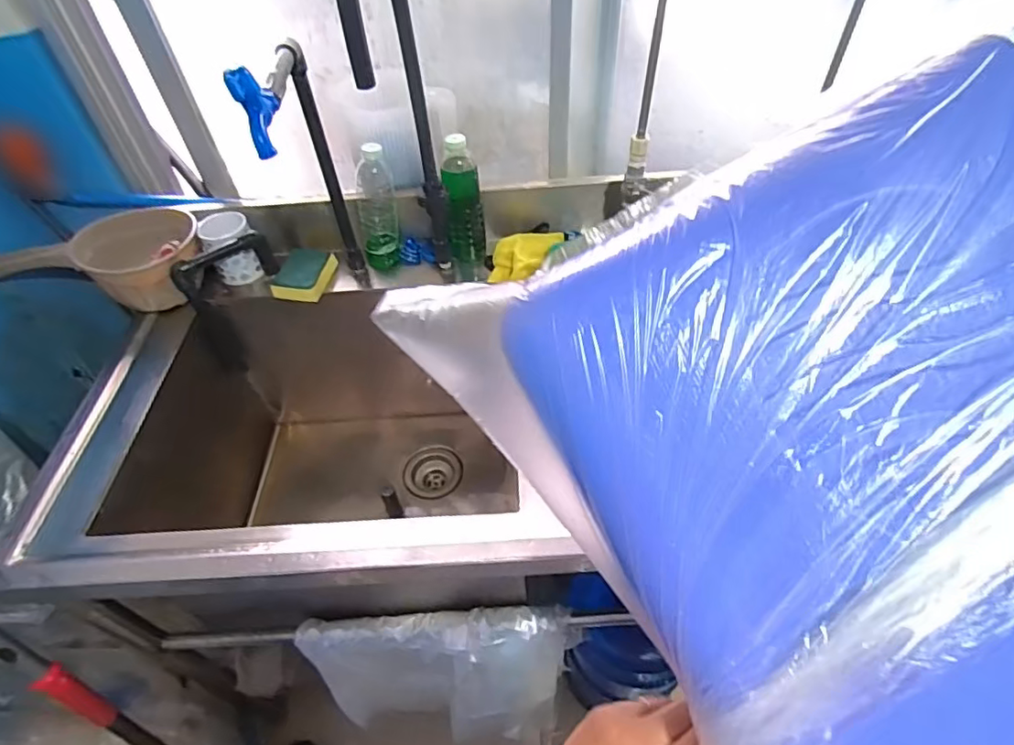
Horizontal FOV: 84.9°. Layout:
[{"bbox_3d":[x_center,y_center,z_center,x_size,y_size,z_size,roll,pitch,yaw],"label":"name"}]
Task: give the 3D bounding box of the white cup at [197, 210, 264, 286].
[{"bbox_3d":[-0.464,-0.213,0.950,0.088,0.102,0.070,-15,48,-10],"label":"white cup"}]

